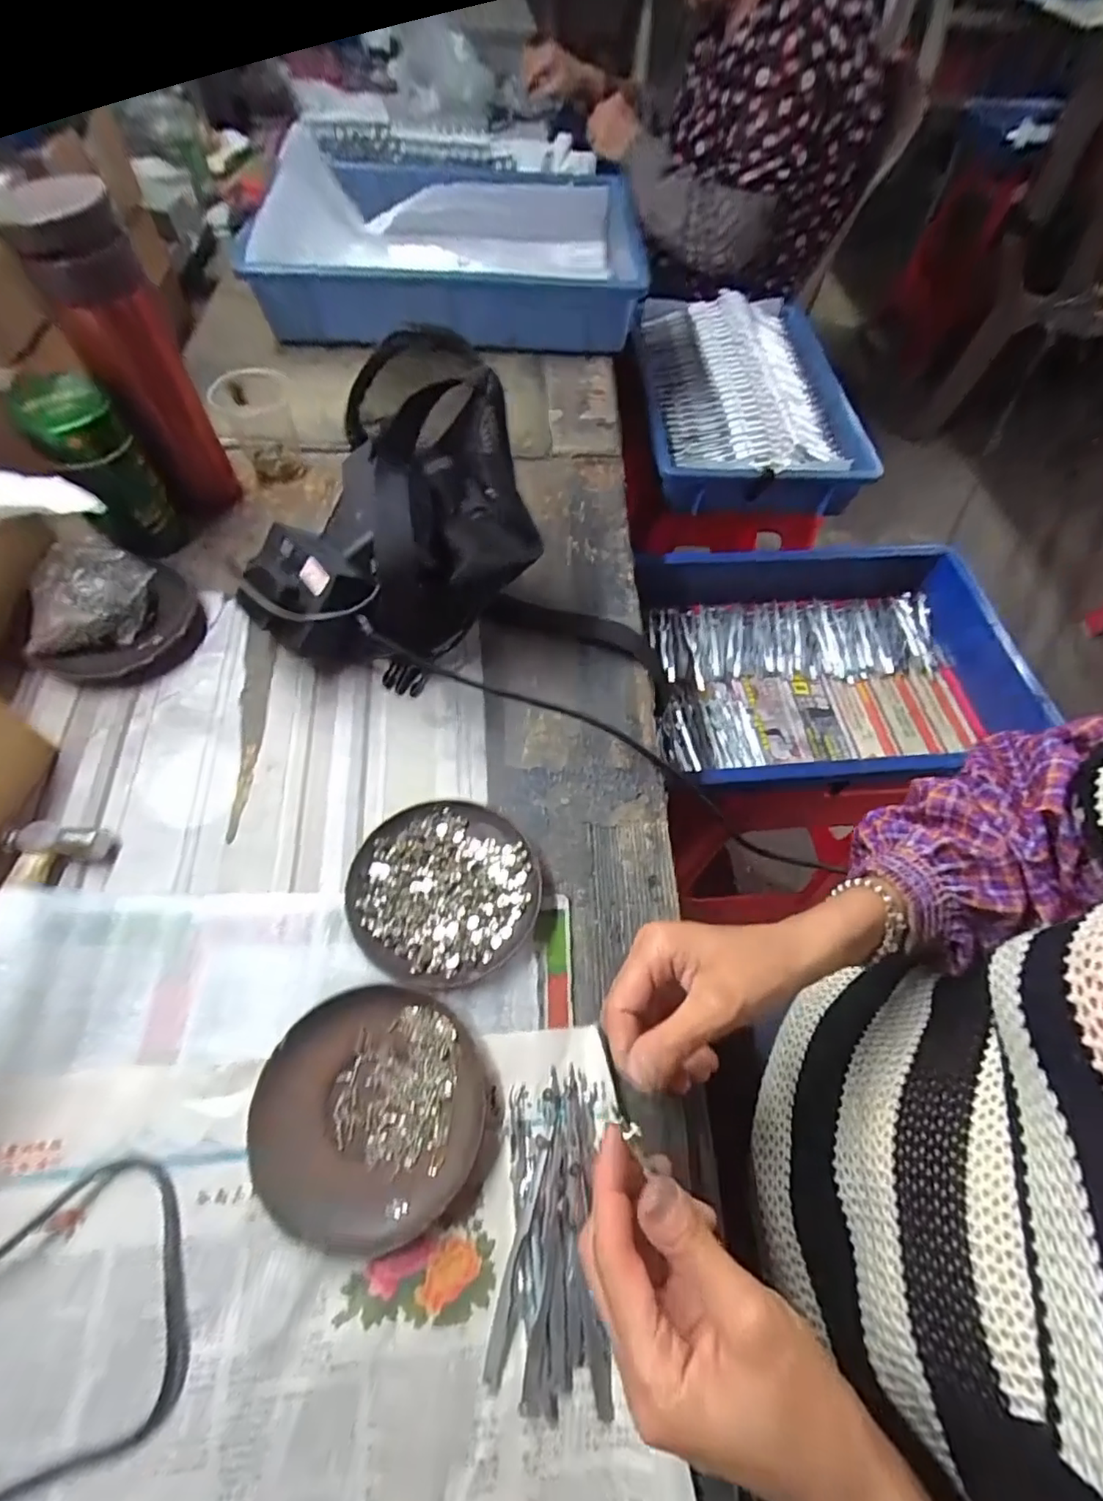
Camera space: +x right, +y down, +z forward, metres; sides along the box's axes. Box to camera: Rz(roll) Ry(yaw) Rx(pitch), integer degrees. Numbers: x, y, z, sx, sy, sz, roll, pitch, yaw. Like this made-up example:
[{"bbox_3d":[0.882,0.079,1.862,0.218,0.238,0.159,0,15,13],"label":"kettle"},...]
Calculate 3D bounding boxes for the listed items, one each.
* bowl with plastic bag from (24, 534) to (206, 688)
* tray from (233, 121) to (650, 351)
[{"bbox_3d":[-0.329,-0.105,0.441,0.107,0.053,0.100,2,60,-3],"label":"bowl with plastic bag"},{"bbox_3d":[-0.128,-0.594,0.692,0.480,0.117,0.331,-1,61,-5],"label":"tray"}]

